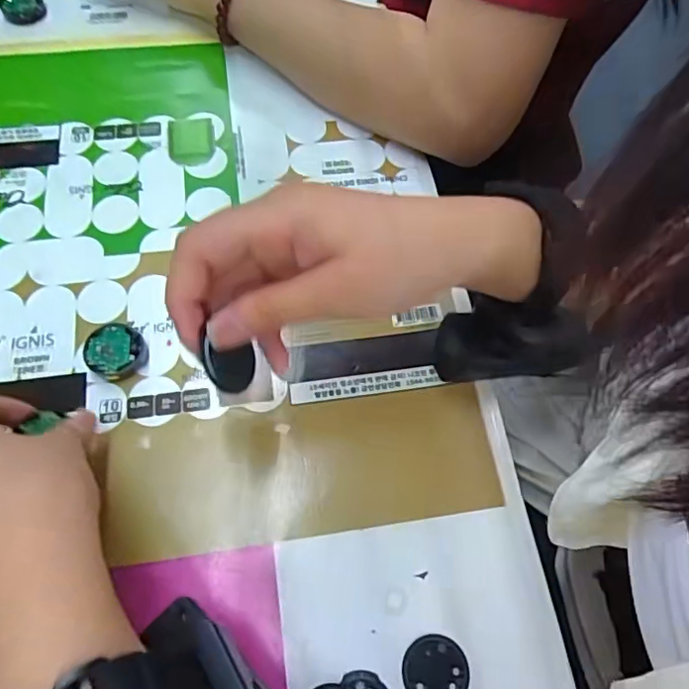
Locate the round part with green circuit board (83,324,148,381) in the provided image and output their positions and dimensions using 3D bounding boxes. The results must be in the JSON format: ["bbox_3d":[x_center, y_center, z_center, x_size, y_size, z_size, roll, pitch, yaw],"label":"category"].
[{"bbox_3d":[-0.123,0.004,0.305,0.031,0.012,0.029,1,66,-2],"label":"round part with green circuit board"}]

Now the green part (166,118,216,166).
[{"bbox_3d":[-0.102,-0.136,0.375,0.030,0.004,0.039,-8,67,-6],"label":"green part"}]

